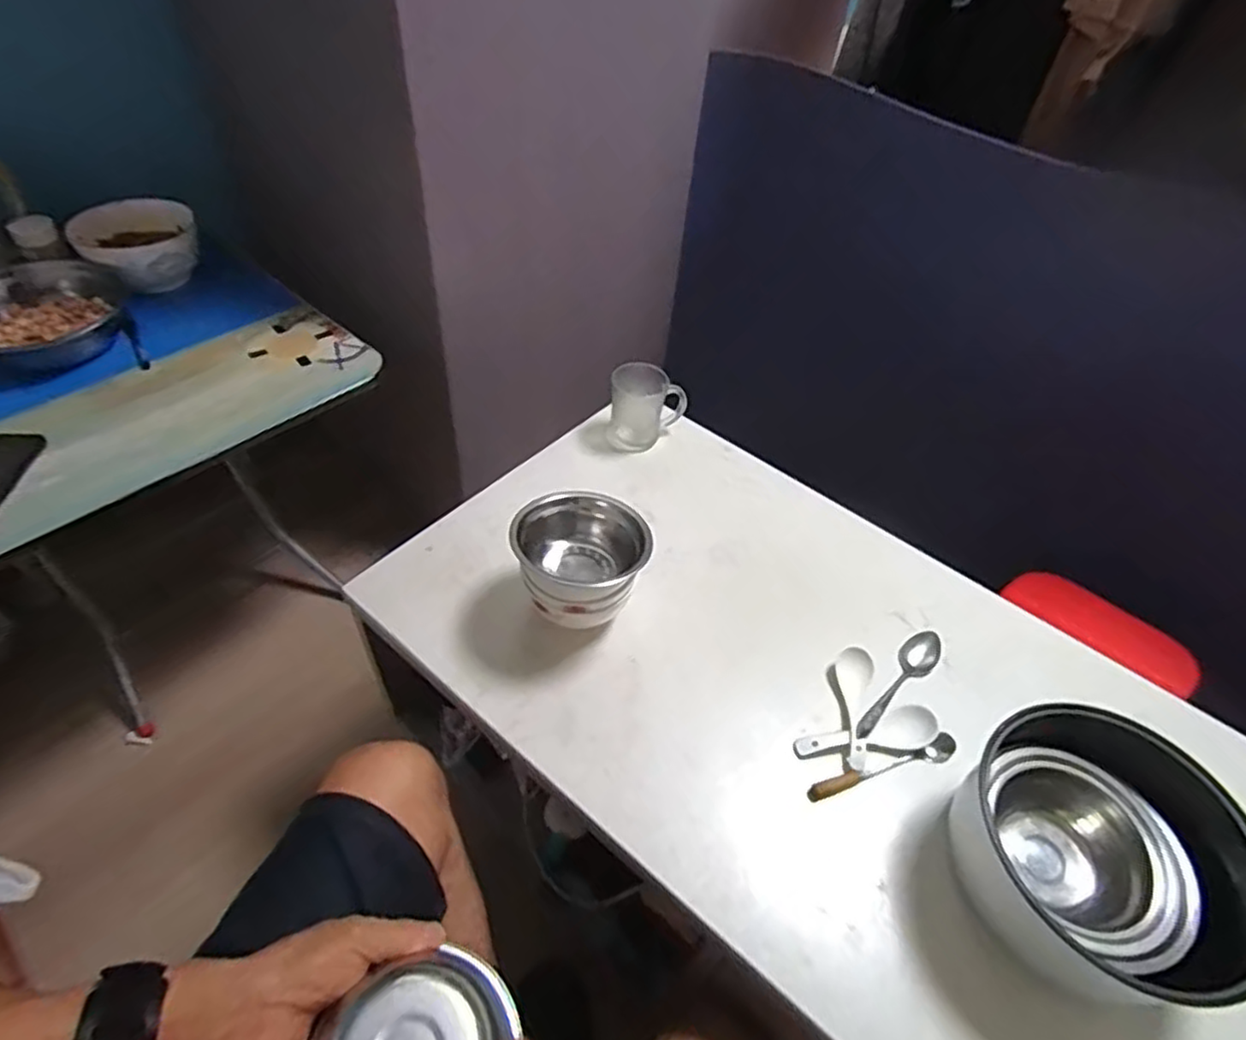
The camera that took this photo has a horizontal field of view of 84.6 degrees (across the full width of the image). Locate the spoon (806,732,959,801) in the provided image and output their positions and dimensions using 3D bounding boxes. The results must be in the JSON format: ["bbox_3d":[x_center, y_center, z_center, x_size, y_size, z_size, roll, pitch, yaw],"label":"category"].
[{"bbox_3d":[0.240,0.230,0.627,0.149,0.015,0.020,-13,51,-16],"label":"spoon"}]

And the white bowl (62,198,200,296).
[{"bbox_3d":[-0.626,-0.355,0.889,0.133,0.072,0.133,3,48,-3],"label":"white bowl"}]

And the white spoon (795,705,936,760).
[{"bbox_3d":[0.228,0.204,0.643,0.132,0.022,0.035,-6,49,-11],"label":"white spoon"}]

